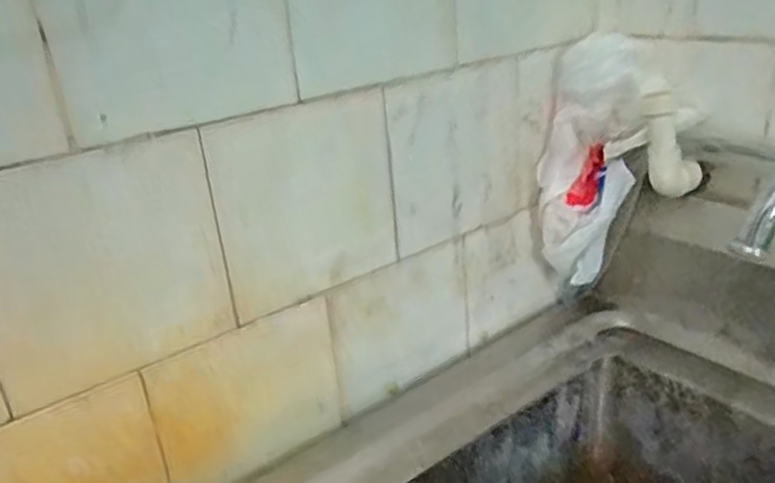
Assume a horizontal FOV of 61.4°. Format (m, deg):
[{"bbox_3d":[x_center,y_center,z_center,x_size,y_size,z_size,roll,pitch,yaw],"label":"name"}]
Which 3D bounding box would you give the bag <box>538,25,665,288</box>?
[{"bbox_3d":[0.194,-0.074,0.613,0.099,0.216,0.064,-1,24,11],"label":"bag"}]

